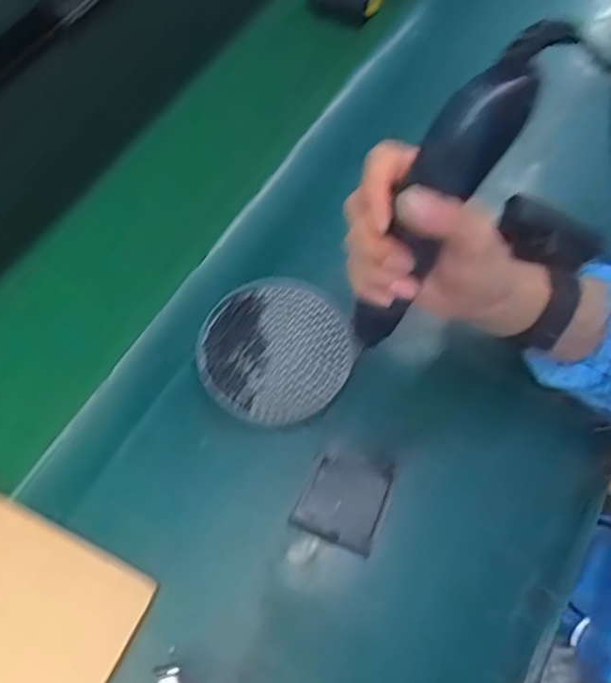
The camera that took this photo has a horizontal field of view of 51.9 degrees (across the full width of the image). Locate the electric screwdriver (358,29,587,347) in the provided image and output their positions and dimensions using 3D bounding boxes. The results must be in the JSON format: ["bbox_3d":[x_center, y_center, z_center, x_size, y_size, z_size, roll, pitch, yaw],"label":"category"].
[{"bbox_3d":[0.069,-0.072,0.348,0.033,0.215,0.033,-23,61,-36],"label":"electric screwdriver"}]

